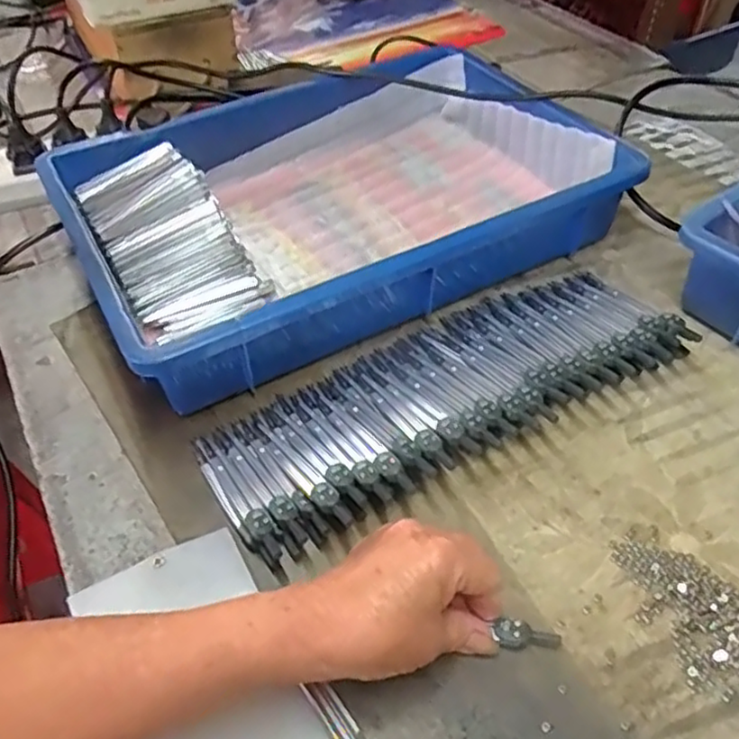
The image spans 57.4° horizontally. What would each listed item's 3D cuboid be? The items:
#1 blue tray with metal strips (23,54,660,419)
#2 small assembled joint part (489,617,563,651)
[{"bbox_3d":[-0.030,-0.155,0.581,0.423,0.068,0.293,-24,50,-19],"label":"blue tray with metal strips"},{"bbox_3d":[0.083,0.141,0.357,0.034,0.008,0.014,11,49,4],"label":"small assembled joint part"}]

